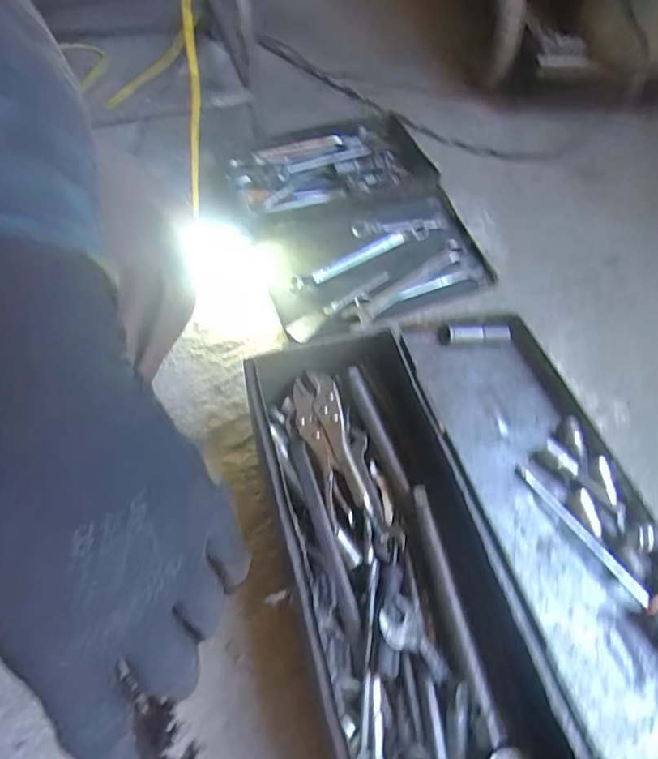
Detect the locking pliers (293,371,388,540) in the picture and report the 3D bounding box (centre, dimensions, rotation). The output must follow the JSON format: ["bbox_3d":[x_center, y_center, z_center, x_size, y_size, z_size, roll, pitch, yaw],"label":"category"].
[{"bbox_3d":[0.003,0.074,0.505,0.048,0.026,0.183,-14,59,-10],"label":"locking pliers"}]

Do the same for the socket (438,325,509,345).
[{"bbox_3d":[0.161,-0.052,0.555,0.081,0.019,0.017,-5,58,-5],"label":"socket"}]

